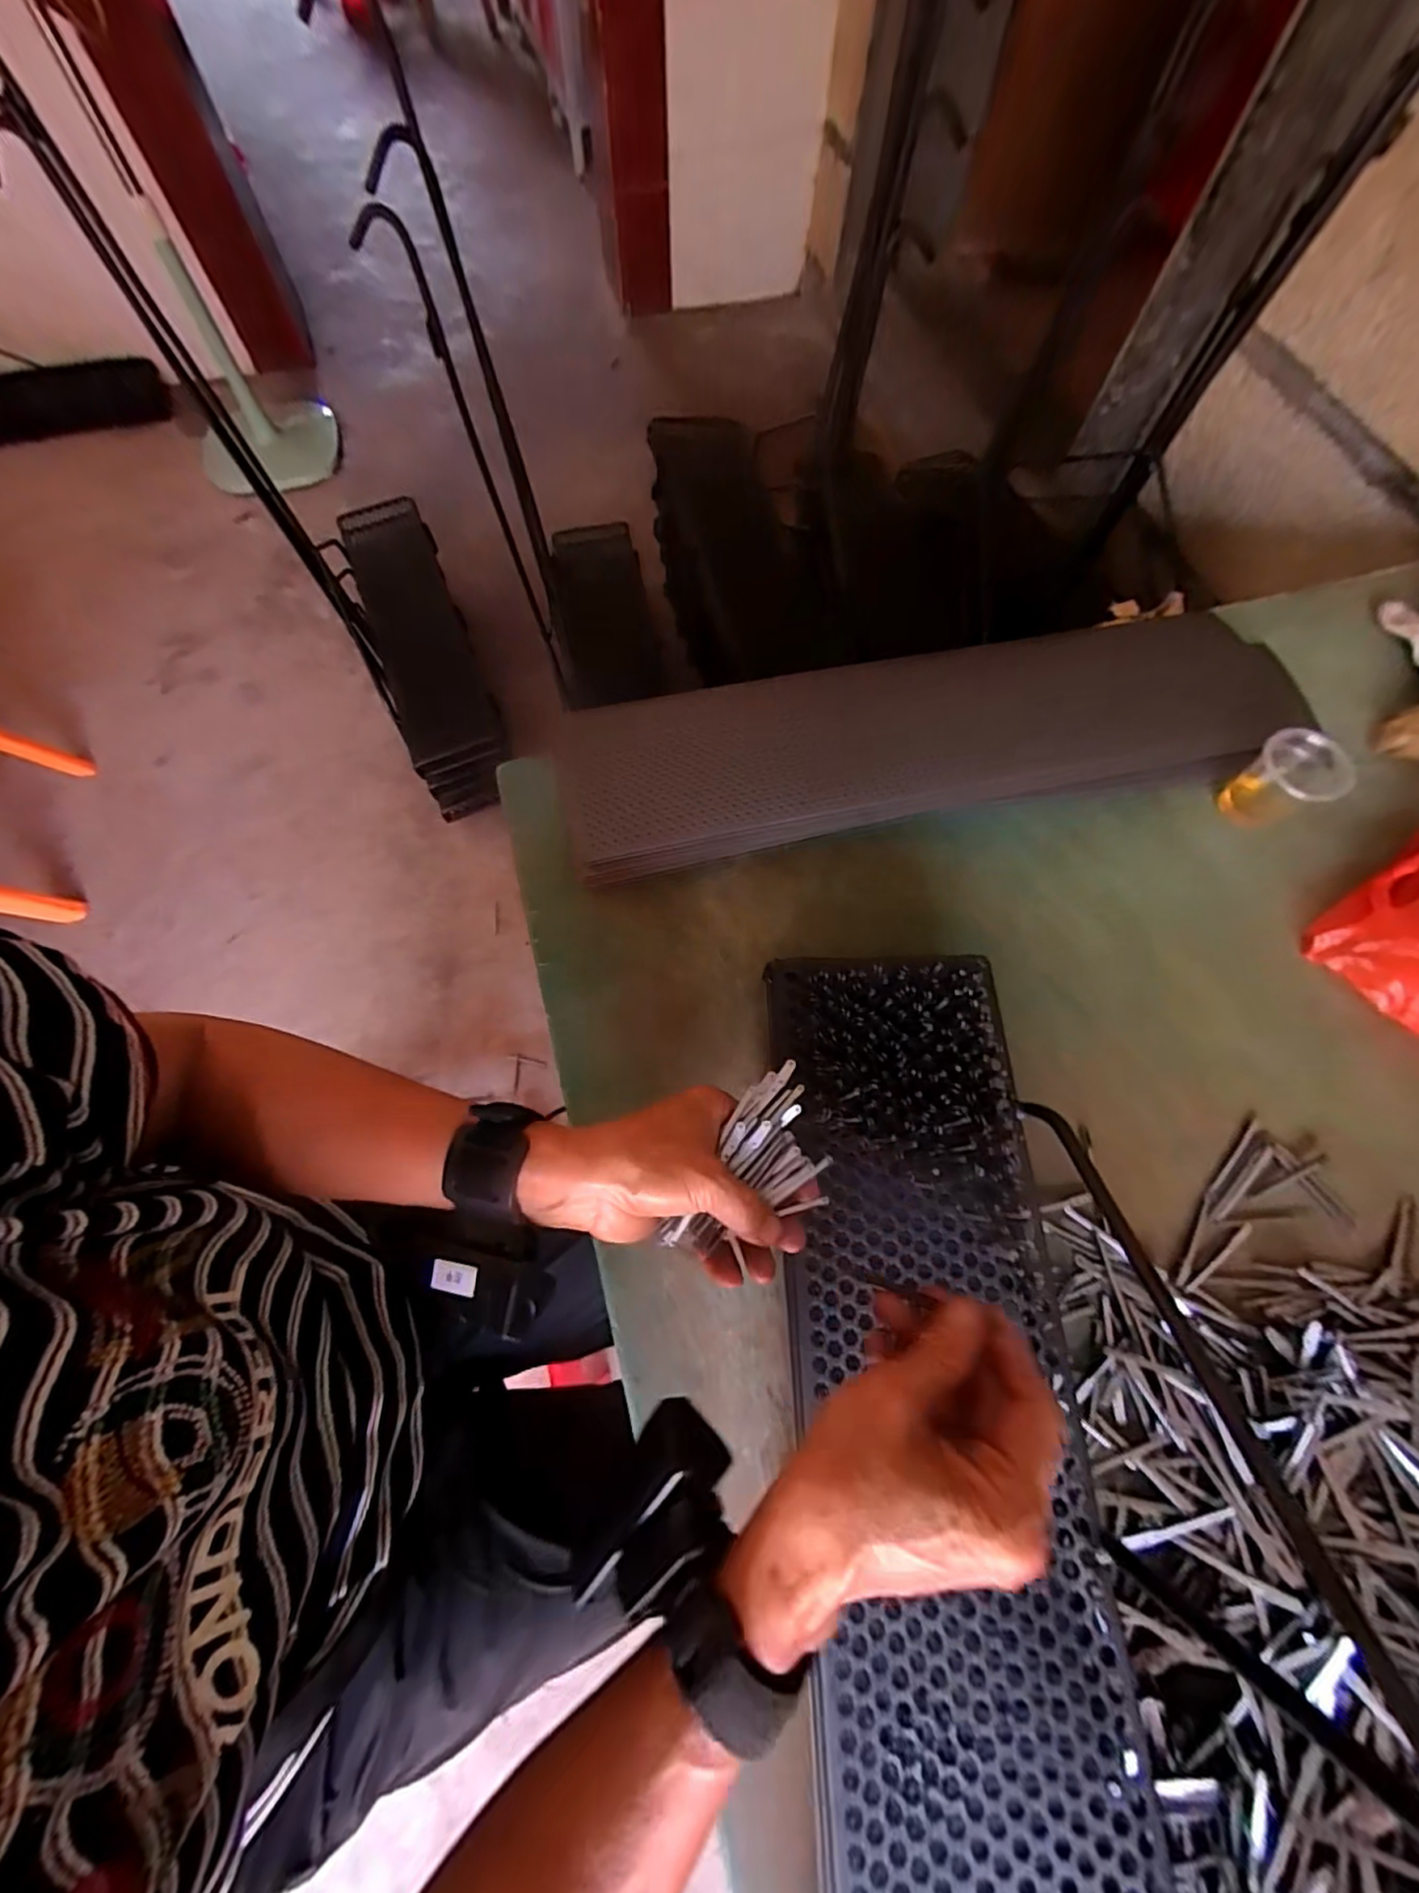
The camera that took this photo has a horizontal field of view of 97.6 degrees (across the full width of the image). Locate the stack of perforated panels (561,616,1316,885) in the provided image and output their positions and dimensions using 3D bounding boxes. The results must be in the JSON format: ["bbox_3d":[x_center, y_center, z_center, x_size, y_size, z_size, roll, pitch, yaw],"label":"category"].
[{"bbox_3d":[0.196,-0.183,0.525,0.639,0.060,0.153,-11,70,-5],"label":"stack of perforated panels"}]

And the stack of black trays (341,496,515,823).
[{"bbox_3d":[-0.514,-0.530,1.159,0.163,0.185,0.593,-20,71,-9],"label":"stack of black trays"}]

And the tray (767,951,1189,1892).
[{"bbox_3d":[0.119,0.288,0.305,0.142,0.046,0.582,-1,70,-2],"label":"tray"}]

